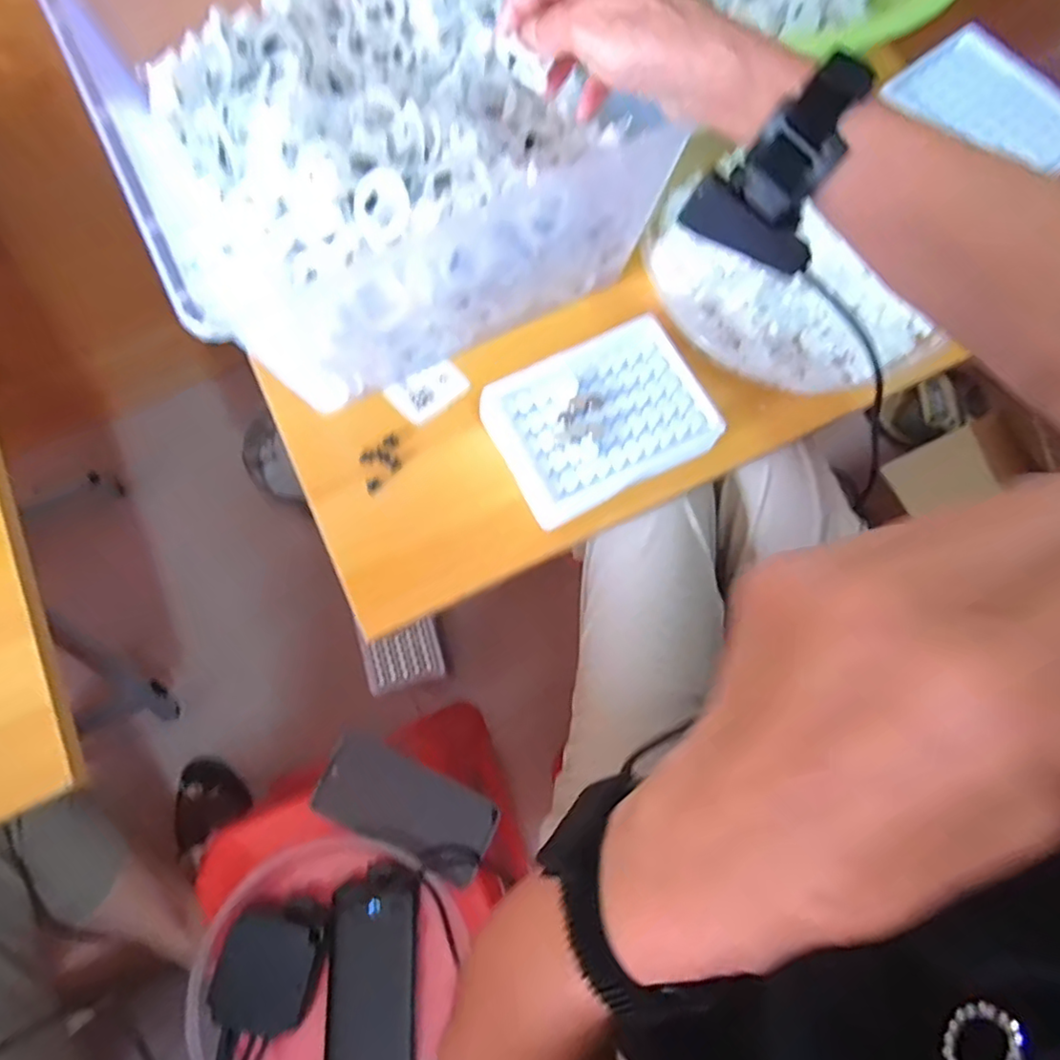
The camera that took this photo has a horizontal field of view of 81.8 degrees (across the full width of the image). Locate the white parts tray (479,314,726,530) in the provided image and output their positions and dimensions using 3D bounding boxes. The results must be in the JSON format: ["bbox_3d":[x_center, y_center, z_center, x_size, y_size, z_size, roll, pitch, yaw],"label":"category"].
[{"bbox_3d":[0.046,-0.074,0.411,0.135,0.028,0.104,-26,76,-9],"label":"white parts tray"}]

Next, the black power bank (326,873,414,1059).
[{"bbox_3d":[-0.133,0.382,0.518,0.067,0.023,0.154,-3,74,-2],"label":"black power bank"}]

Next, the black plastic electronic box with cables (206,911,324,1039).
[{"bbox_3d":[-0.209,0.354,0.491,0.071,0.029,0.072,12,74,2],"label":"black plastic electronic box with cables"}]

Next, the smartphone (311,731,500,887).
[{"bbox_3d":[-0.114,0.258,0.571,0.164,0.013,0.074,29,69,-2],"label":"smartphone"}]

